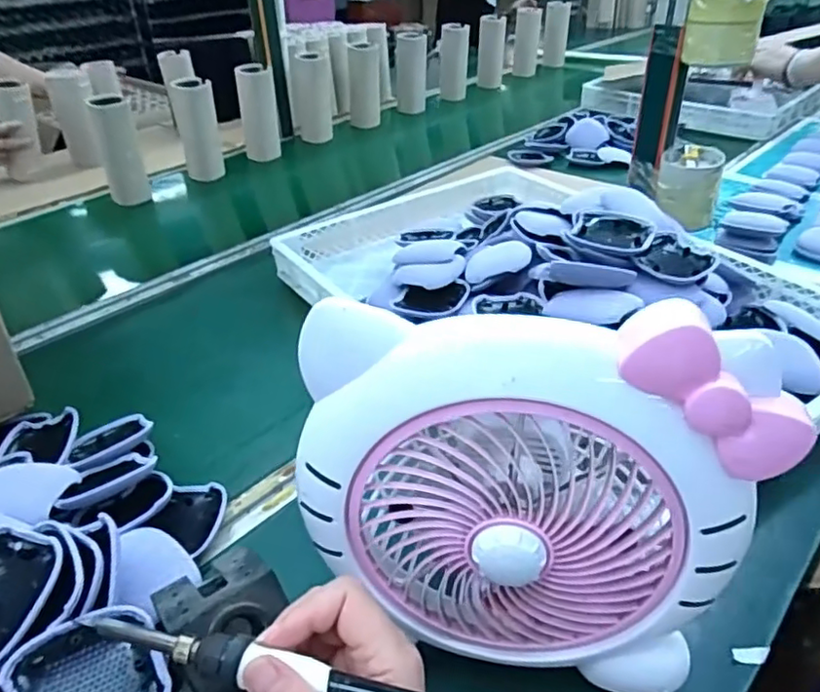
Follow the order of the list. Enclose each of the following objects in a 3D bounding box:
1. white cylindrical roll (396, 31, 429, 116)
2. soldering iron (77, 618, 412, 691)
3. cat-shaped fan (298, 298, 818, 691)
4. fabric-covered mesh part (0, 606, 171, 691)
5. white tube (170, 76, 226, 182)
[{"bbox_3d":[0.004,-0.723,1.654,0.082,0.187,0.087,-2,34,1],"label":"white cylindrical roll"},{"bbox_3d":[-0.050,0.149,0.281,0.200,0.014,0.017,12,36,6],"label":"soldering iron"},{"bbox_3d":[0.065,0.084,0.369,0.244,0.229,0.086,1,34,6],"label":"cat-shaped fan"},{"bbox_3d":[-0.186,0.197,0.362,0.078,0.016,0.075,-20,65,-28],"label":"fabric-covered mesh part"},{"bbox_3d":[-0.430,-0.436,1.276,0.081,0.195,0.062,-13,36,-15],"label":"white tube"}]

